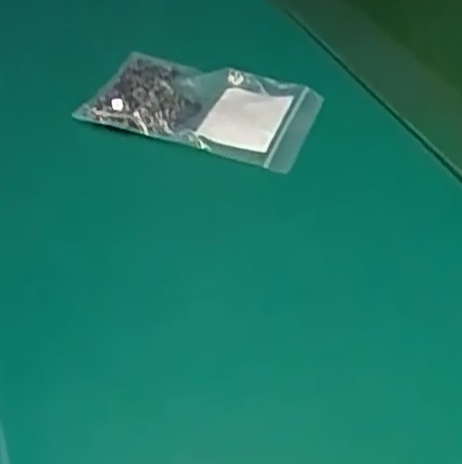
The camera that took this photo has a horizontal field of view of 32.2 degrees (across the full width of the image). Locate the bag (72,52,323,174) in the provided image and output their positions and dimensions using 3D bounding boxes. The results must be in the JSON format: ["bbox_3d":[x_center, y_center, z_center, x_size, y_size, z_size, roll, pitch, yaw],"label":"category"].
[{"bbox_3d":[-0.019,-0.088,0.556,0.144,0.024,0.088,16,45,12],"label":"bag"}]

